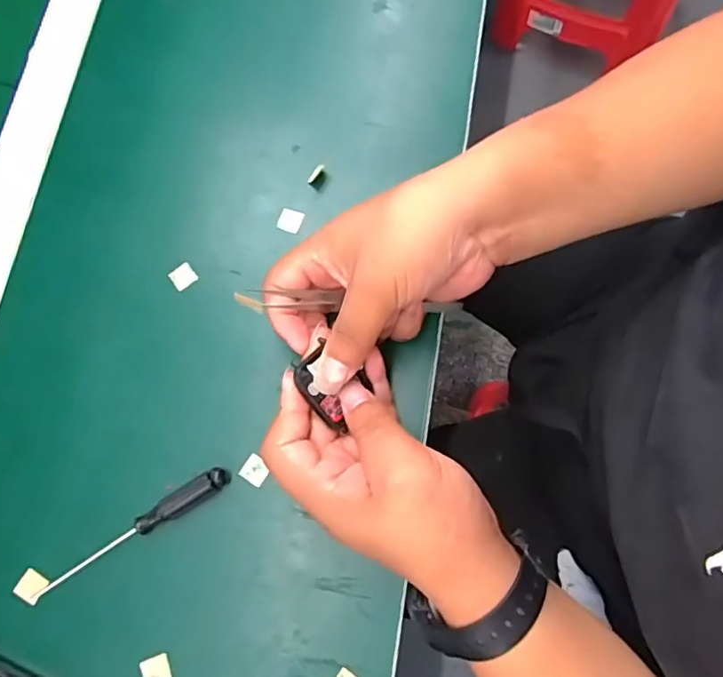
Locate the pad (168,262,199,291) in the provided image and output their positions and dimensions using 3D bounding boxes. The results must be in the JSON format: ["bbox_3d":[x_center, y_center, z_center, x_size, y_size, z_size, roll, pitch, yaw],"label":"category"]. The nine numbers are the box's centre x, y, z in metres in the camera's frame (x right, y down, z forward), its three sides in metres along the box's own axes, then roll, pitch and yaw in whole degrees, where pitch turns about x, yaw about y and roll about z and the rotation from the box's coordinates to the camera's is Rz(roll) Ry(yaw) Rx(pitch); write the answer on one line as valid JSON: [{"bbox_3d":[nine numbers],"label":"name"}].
[{"bbox_3d":[-0.122,-0.042,0.376,0.016,0.004,0.016,-37,77,-7],"label":"pad"}]

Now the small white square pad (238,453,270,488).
[{"bbox_3d":[-0.065,0.081,0.342,0.016,0.004,0.015,31,79,10],"label":"small white square pad"}]

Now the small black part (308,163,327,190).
[{"bbox_3d":[-0.031,-0.115,0.390,0.010,0.005,0.018,25,77,6],"label":"small black part"}]

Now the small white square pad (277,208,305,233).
[{"bbox_3d":[-0.049,-0.081,0.382,0.016,0.004,0.016,19,77,8],"label":"small white square pad"}]

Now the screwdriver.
[{"bbox_3d":[-0.138,0.115,0.327,0.129,0.013,0.015,-32,76,-5],"label":"screwdriver"}]

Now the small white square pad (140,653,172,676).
[{"bbox_3d":[-0.117,0.191,0.316,0.015,0.004,0.016,-23,75,-3],"label":"small white square pad"}]

